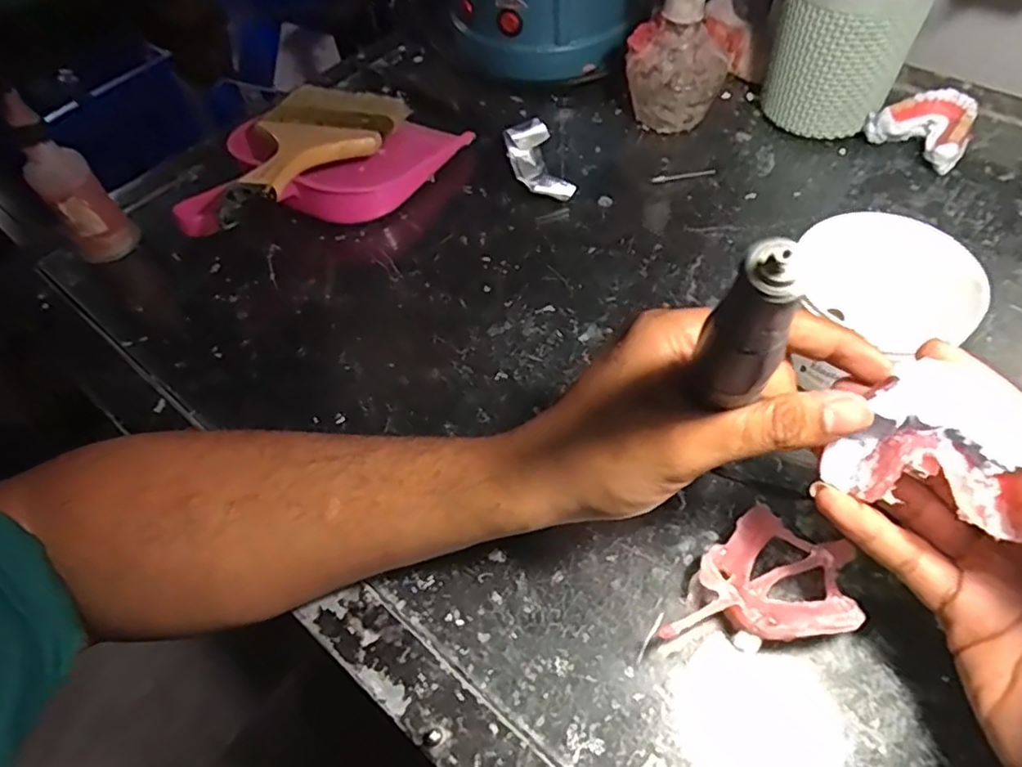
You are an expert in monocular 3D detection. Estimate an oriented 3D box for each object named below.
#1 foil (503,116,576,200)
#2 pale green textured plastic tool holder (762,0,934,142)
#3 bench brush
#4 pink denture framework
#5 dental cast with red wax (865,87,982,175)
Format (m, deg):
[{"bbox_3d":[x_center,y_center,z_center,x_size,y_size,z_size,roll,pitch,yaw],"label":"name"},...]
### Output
[{"bbox_3d":[0.020,-0.161,0.469,0.033,0.027,0.068,-18,56,-8],"label":"foil"},{"bbox_3d":[0.238,-0.247,0.462,0.093,0.114,0.091,19,59,17],"label":"pale green textured plastic tool holder"},{"bbox_3d":[-0.150,-0.165,0.457,0.098,0.024,0.207,5,43,8],"label":"bench brush"},{"bbox_3d":[0.117,0.096,0.287,0.064,0.022,0.081,27,61,22],"label":"pink denture framework"},{"bbox_3d":[0.301,-0.185,0.462,0.051,0.035,0.064,-38,60,-20],"label":"dental cast with red wax"}]

